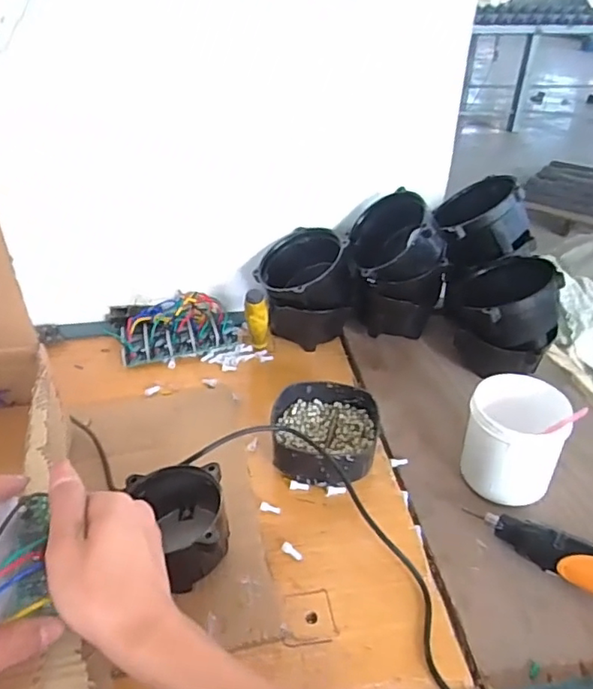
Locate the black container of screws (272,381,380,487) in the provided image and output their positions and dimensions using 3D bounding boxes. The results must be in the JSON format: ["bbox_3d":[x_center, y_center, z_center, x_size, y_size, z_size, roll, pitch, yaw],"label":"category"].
[{"bbox_3d":[0.031,0.104,0.644,0.118,0.051,0.130,7,35,9],"label":"black container of screws"}]

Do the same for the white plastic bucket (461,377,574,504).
[{"bbox_3d":[0.228,0.103,0.597,0.095,0.104,0.088,1,35,0],"label":"white plastic bucket"}]

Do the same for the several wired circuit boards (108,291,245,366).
[{"bbox_3d":[-0.184,-0.031,0.836,0.182,0.047,0.130,-9,36,-13],"label":"several wired circuit boards"}]

